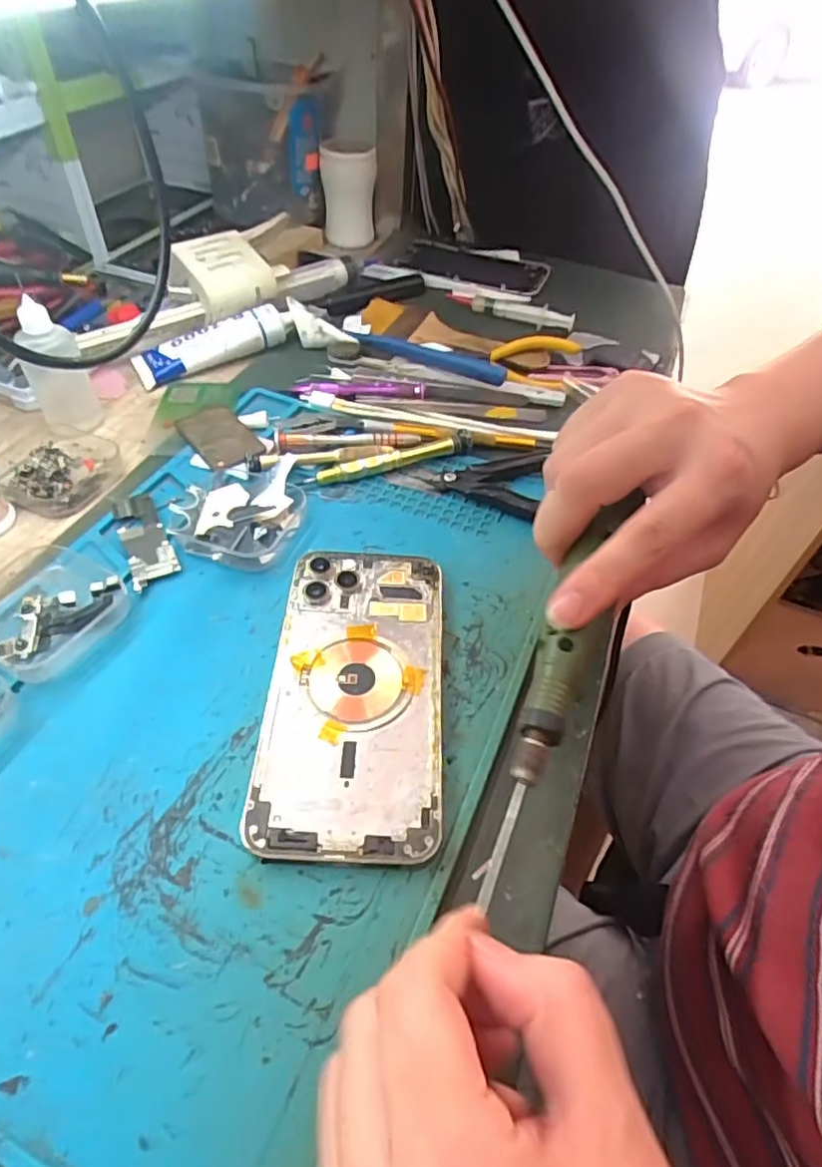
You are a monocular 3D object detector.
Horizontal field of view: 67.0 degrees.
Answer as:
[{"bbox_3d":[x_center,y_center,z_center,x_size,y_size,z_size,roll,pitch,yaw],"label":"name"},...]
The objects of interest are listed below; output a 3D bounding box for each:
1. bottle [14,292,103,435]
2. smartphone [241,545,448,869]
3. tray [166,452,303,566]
[{"bbox_3d":[-0.224,-0.138,0.390,0.035,0.070,0.034,-19,54,-21],"label":"bottle"},{"bbox_3d":[-0.025,0.047,0.289,0.077,0.010,0.156,4,49,-2],"label":"smartphone"},{"bbox_3d":[-0.094,-0.047,0.357,0.063,0.015,0.084,15,49,7],"label":"tray"}]

